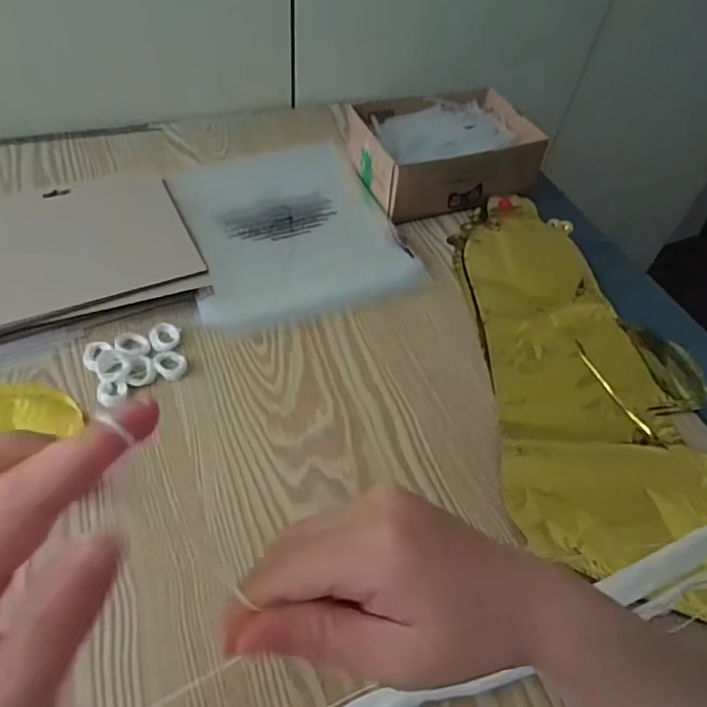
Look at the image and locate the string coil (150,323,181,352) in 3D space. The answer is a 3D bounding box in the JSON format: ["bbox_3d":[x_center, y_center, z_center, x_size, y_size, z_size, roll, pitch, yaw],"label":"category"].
[{"bbox_3d":[-0.157,-0.014,0.462,0.024,0.004,0.030,-9,54,-13],"label":"string coil"}]

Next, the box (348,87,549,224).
[{"bbox_3d":[0.099,-0.223,0.612,0.192,0.061,0.140,-16,56,-18],"label":"box"}]

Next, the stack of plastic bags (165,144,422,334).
[{"bbox_3d":[-0.067,-0.131,0.559,0.198,0.015,0.229,-14,55,-16],"label":"stack of plastic bags"}]

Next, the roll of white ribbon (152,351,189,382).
[{"bbox_3d":[-0.147,0.009,0.446,0.027,0.007,0.022,32,56,18],"label":"roll of white ribbon"}]

